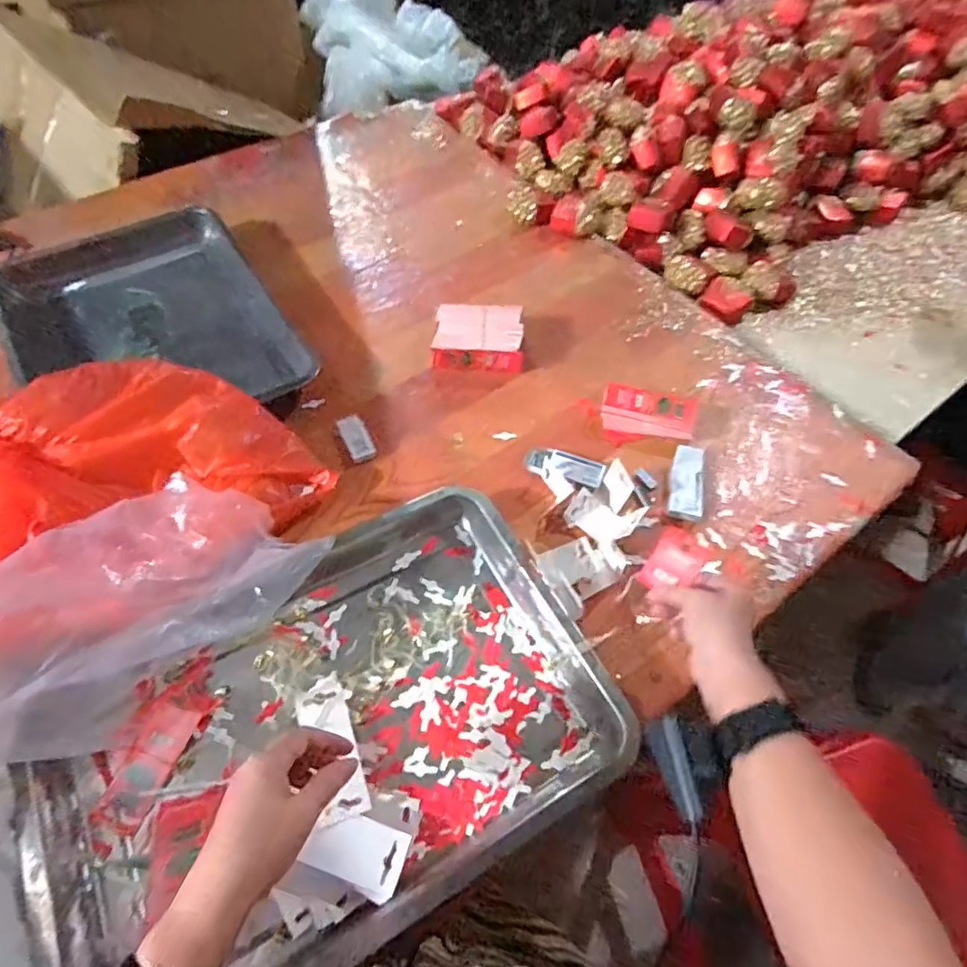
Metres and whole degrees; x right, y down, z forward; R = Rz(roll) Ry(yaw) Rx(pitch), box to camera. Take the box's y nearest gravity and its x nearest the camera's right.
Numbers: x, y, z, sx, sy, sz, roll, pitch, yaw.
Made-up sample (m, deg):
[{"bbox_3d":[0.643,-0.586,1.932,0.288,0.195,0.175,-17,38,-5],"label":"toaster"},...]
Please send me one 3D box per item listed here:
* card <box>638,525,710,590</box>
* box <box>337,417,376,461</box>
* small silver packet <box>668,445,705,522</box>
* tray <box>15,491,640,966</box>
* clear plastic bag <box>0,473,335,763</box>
[{"bbox_3d":[0.185,0.076,0.544,0.047,0.010,0.064,28,79,28],"label":"card"},{"bbox_3d":[-0.167,-0.060,0.730,0.035,0.010,0.069,-25,62,-19],"label":"box"},{"bbox_3d":[0.257,0.000,0.704,0.042,0.022,0.097,14,57,5],"label":"small silver packet"},{"bbox_3d":[-0.134,0.229,0.526,0.484,0.061,0.330,-26,62,-19],"label":"tray"},{"bbox_3d":[-0.323,0.101,0.504,0.159,0.208,0.321,41,63,20],"label":"clear plastic bag"}]

